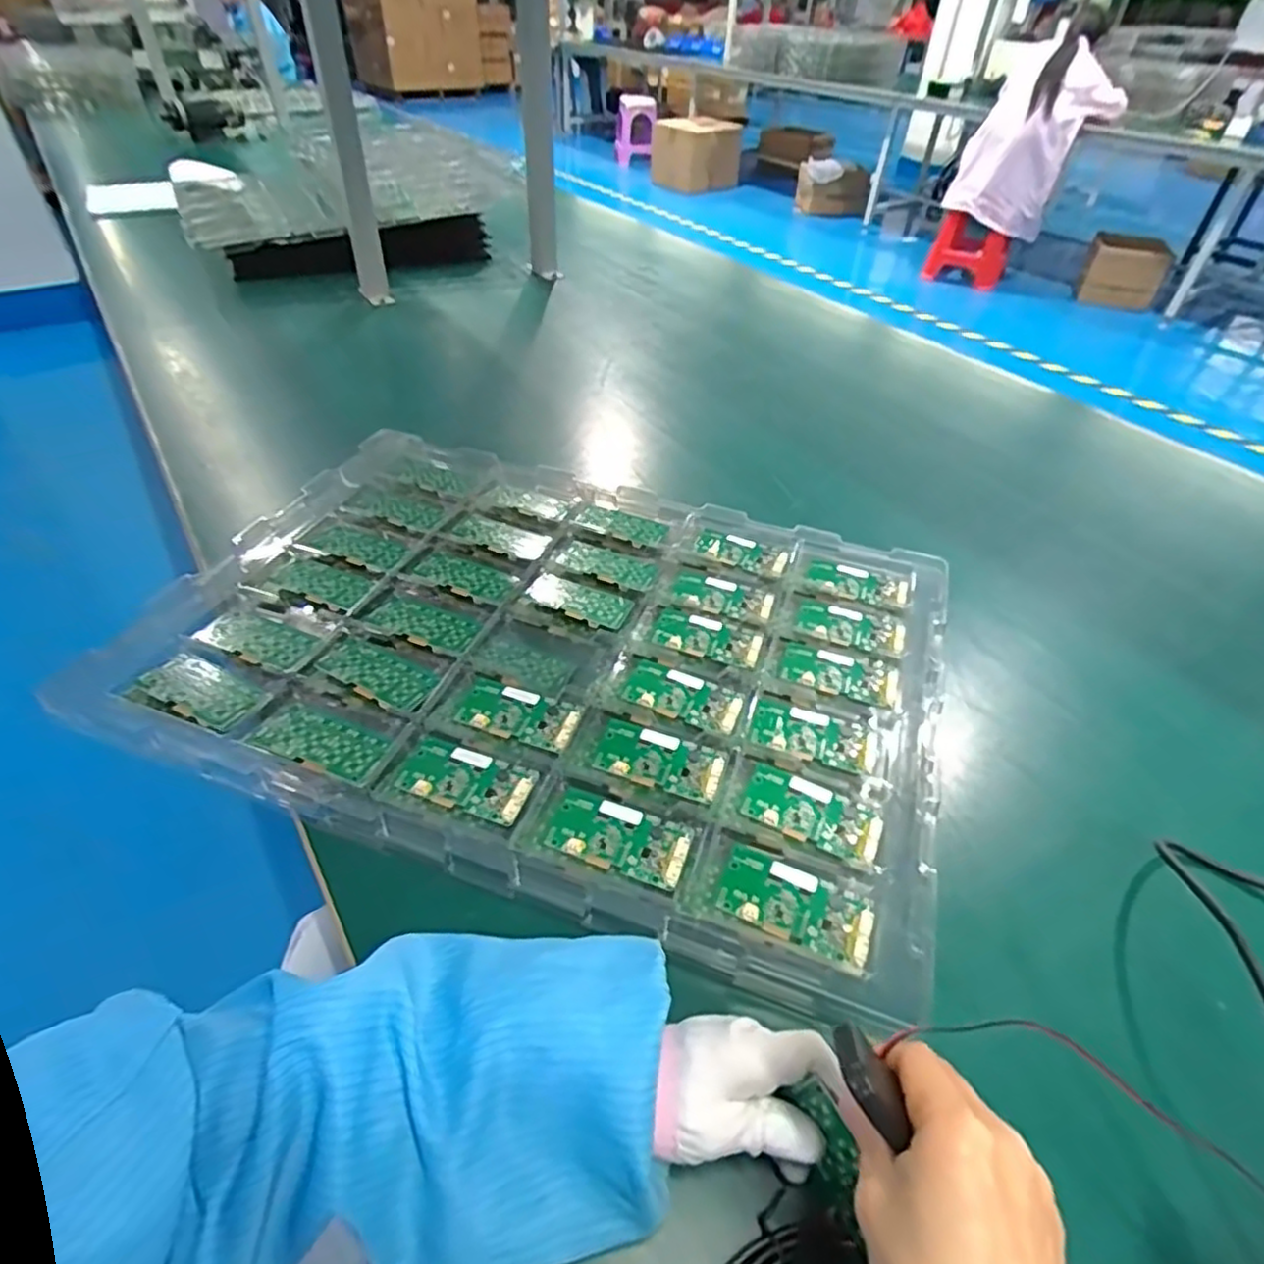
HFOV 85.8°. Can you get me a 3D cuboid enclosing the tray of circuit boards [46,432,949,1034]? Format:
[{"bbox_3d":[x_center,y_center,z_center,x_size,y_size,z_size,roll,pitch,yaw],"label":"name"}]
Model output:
[{"bbox_3d":[-0.075,0.003,0.605,0.672,0.030,0.463,15,46,13],"label":"tray of circuit boards"}]

